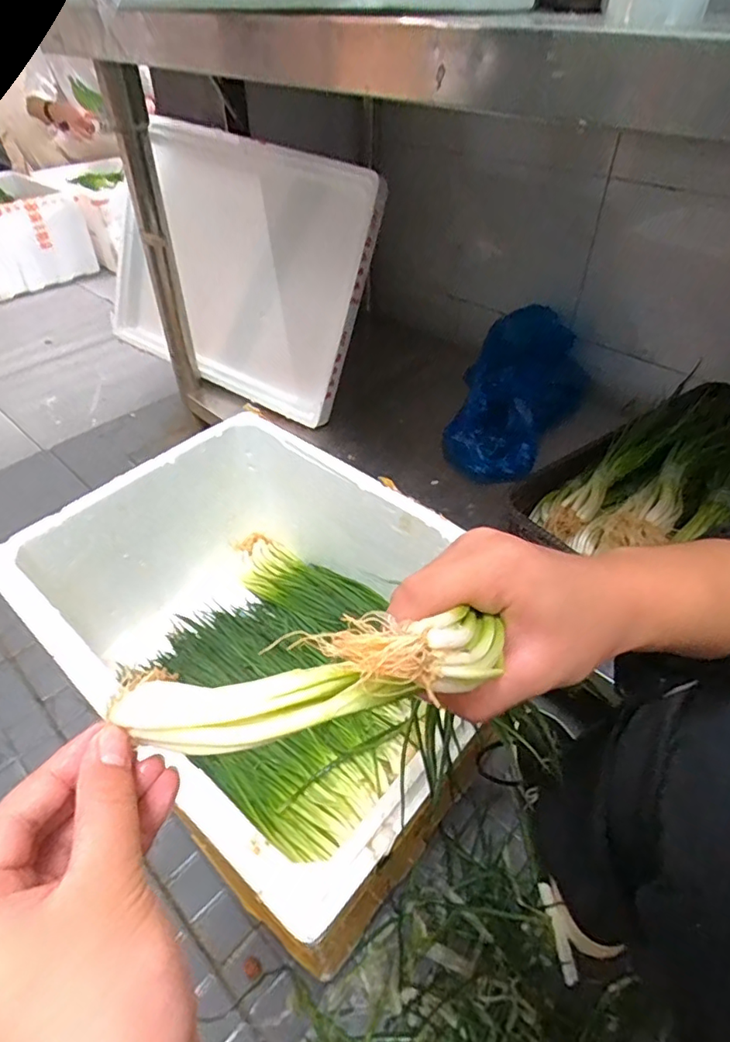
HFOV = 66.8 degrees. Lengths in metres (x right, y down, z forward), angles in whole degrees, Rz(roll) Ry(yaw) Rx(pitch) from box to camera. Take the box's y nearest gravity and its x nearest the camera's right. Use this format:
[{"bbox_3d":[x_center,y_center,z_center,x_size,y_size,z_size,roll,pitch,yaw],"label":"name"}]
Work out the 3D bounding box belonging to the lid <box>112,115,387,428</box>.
[{"bbox_3d":[-0.265,-0.479,1.059,0.573,0.437,0.055,26,33,16],"label":"lid"}]

